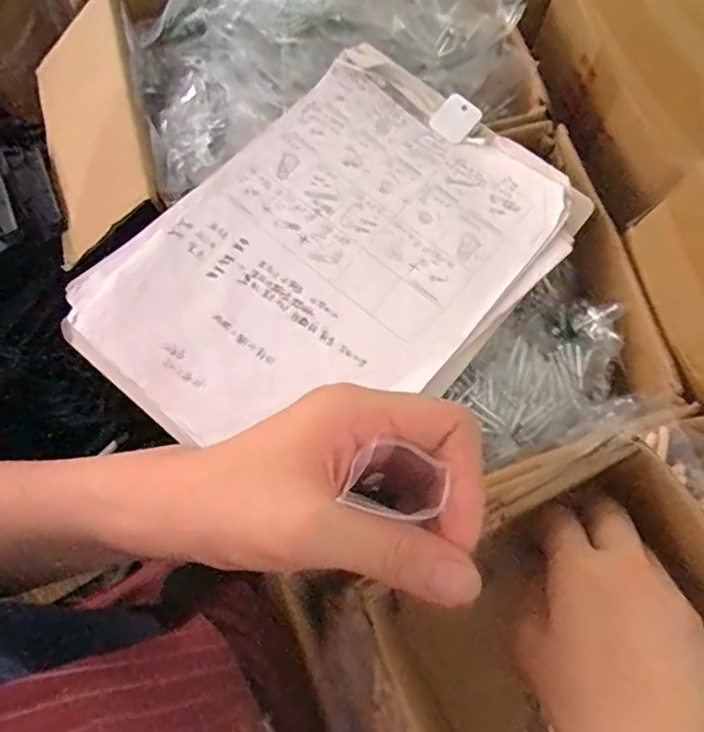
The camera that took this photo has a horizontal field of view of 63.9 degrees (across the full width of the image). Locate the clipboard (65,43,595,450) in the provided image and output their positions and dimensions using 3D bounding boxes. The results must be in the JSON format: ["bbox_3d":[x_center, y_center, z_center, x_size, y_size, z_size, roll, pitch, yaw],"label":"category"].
[{"bbox_3d":[-0.015,-0.072,0.393,0.313,0.020,0.220,-43,77,-12],"label":"clipboard"}]

